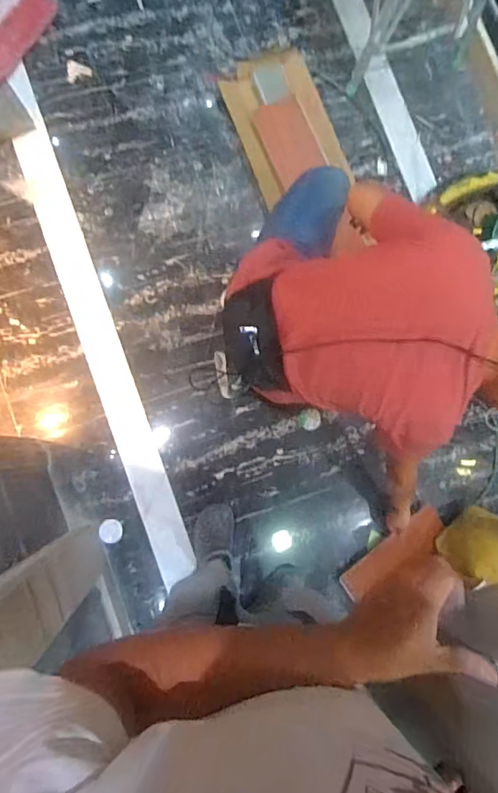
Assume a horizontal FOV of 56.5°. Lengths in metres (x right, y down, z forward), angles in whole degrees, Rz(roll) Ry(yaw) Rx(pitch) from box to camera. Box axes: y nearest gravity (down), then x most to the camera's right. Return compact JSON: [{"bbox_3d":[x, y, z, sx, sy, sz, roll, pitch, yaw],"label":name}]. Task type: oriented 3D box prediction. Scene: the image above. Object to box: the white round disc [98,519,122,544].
[{"bbox_3d":[-0.439,0.428,1.469,0.071,0.012,0.072,1,83,-7],"label":"white round disc"}]

